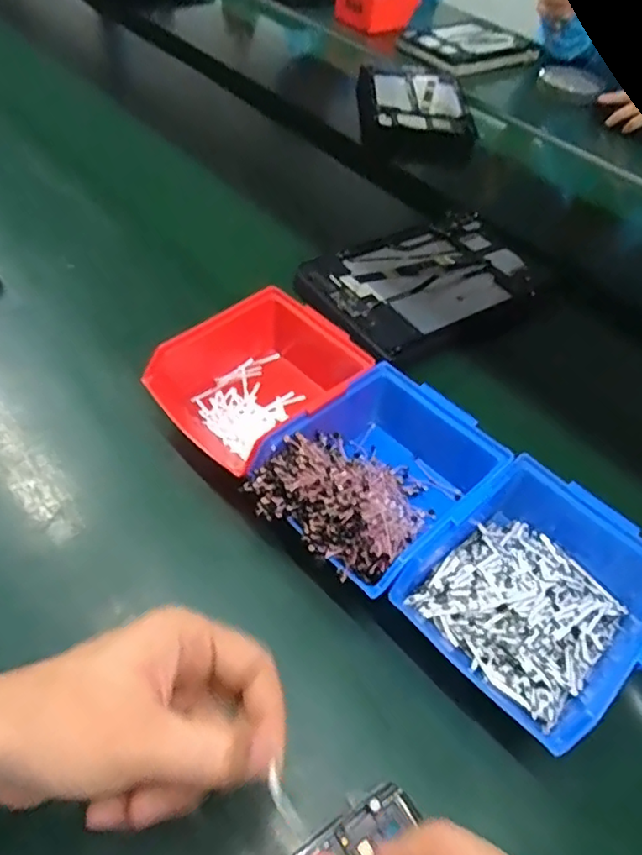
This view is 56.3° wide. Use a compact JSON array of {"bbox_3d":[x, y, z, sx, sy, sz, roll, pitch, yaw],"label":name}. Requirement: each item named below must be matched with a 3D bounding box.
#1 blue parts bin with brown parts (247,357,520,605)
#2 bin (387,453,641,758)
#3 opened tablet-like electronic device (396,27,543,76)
[{"bbox_3d":[0.047,0.032,0.420,0.180,0.068,0.121,-32,61,-30],"label":"blue parts bin with brown parts"},{"bbox_3d":[0.134,0.101,0.376,0.126,0.068,0.145,40,55,23],"label":"bin"},{"bbox_3d":[0.277,-0.711,1.118,0.227,0.035,0.159,-29,60,-29],"label":"opened tablet-like electronic device"}]

